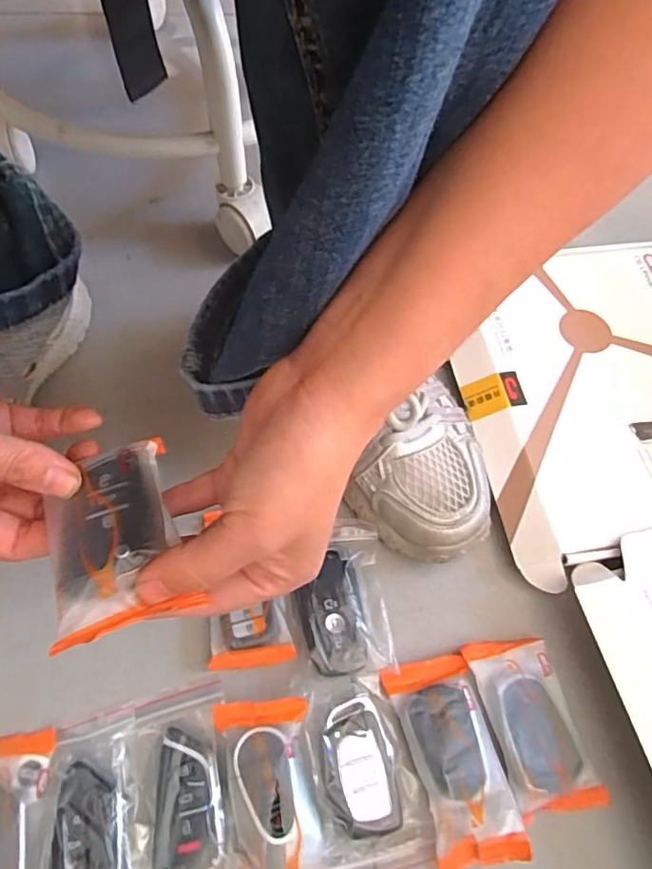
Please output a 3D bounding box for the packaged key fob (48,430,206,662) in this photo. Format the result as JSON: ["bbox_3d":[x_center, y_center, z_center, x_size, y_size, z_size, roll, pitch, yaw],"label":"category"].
[{"bbox_3d":[-0.088,0.040,0.231,0.047,0.018,0.084,-22,50,-4],"label":"packaged key fob"}]

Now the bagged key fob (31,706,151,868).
[{"bbox_3d":[-0.128,0.206,0.296,0.057,0.017,0.094,-14,65,-11],"label":"bagged key fob"}]

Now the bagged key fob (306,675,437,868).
[{"bbox_3d":[0.022,0.191,0.316,0.059,0.016,0.095,-9,64,-8],"label":"bagged key fob"}]

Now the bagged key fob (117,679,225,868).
[{"bbox_3d":[-0.083,0.191,0.303,0.056,0.012,0.092,-12,65,-10],"label":"bagged key fob"}]

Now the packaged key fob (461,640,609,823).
[{"bbox_3d":[0.121,0.169,0.329,0.050,0.012,0.093,-11,64,-9],"label":"packaged key fob"}]

